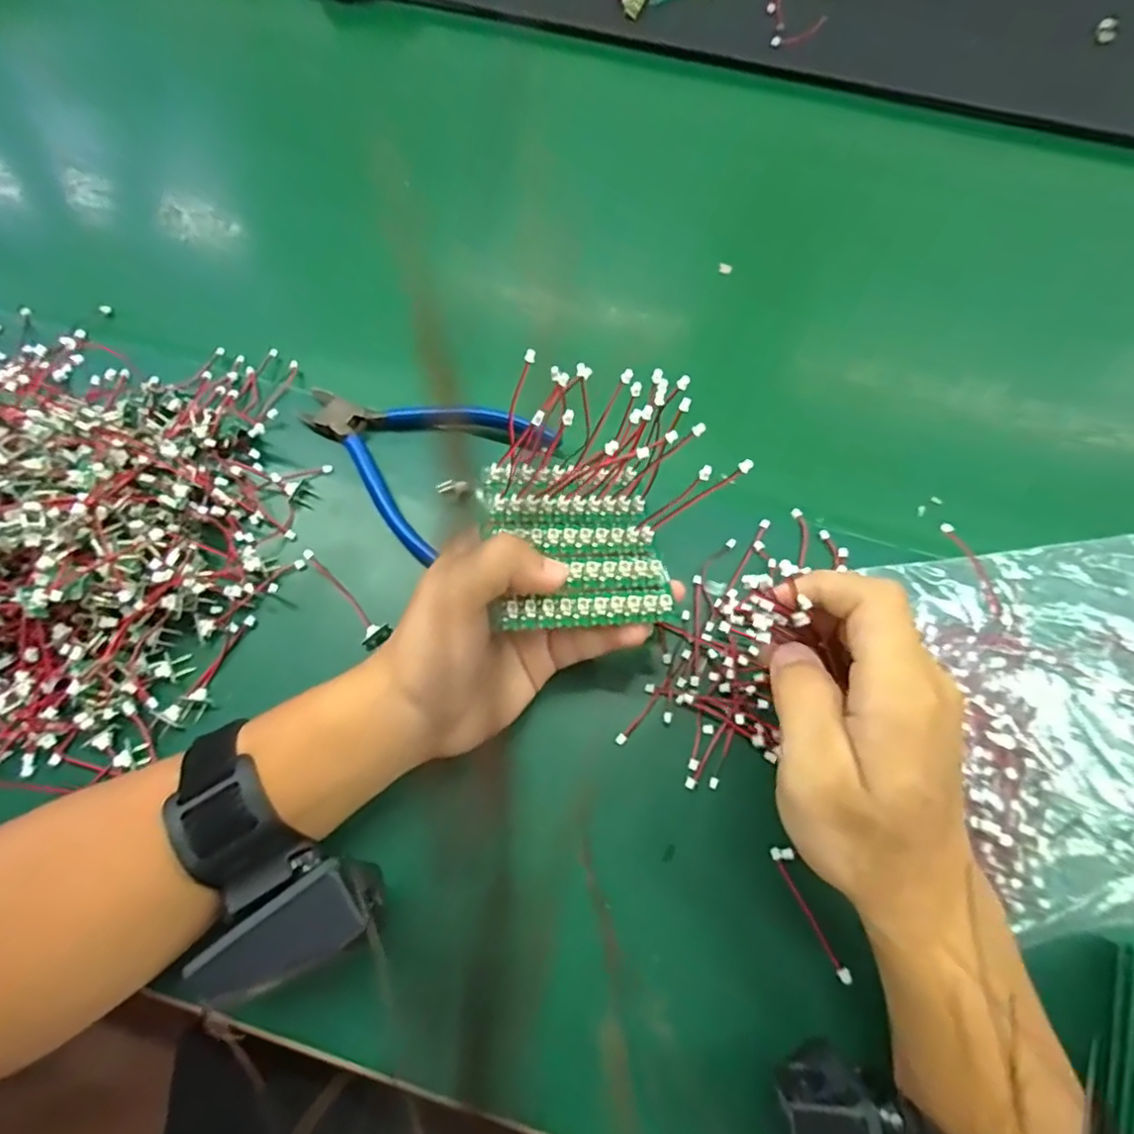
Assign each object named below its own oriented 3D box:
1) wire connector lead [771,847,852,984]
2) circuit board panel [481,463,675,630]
[{"bbox_3d":[0.108,0.150,0.268,0.009,0.004,0.058,-25,72,-10],"label":"wire connector lead"},{"bbox_3d":[0.004,-0.011,0.275,0.075,0.010,0.081,-2,61,-16],"label":"circuit board panel"}]

